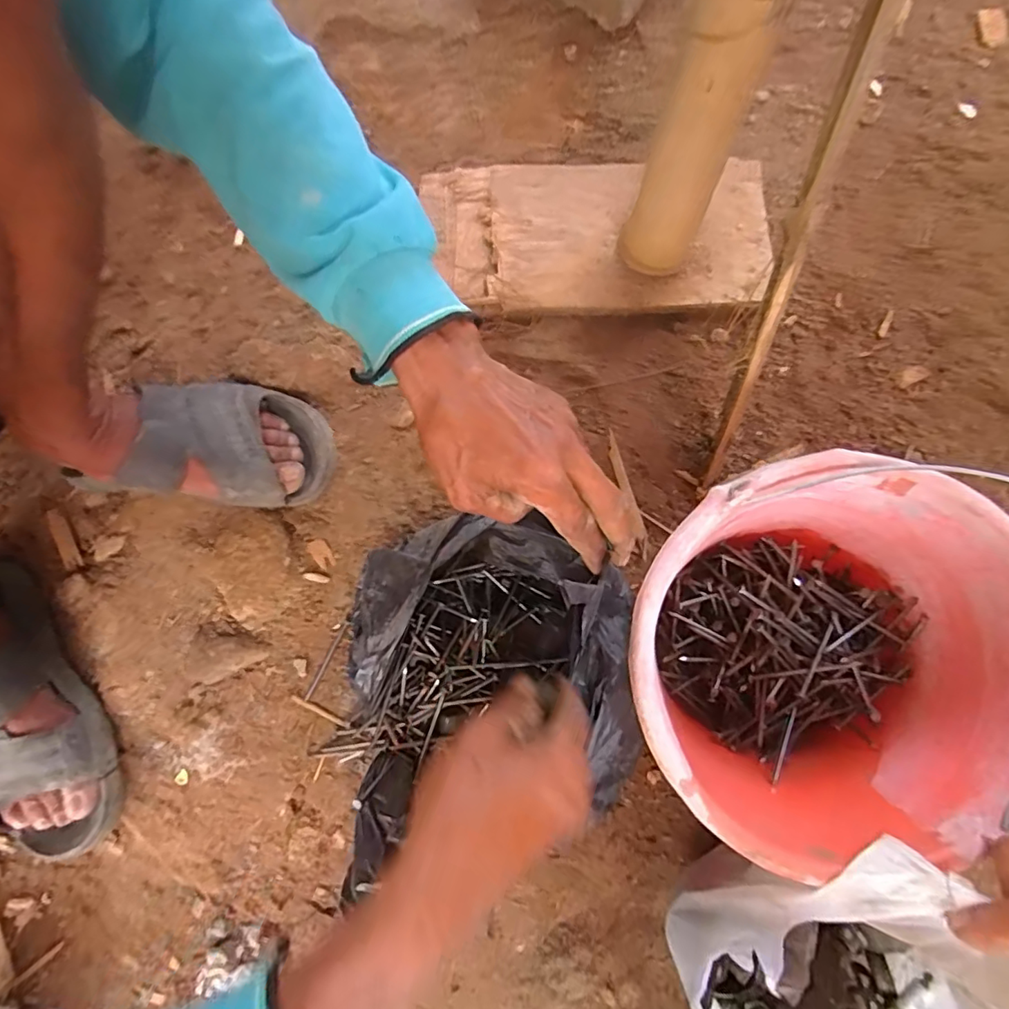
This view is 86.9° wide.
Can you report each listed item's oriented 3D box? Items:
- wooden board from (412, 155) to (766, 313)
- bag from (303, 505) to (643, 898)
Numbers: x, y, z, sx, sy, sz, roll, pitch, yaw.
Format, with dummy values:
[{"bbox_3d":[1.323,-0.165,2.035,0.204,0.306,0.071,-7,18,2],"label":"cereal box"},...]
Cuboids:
[{"bbox_3d":[0.092,-0.271,0.536,0.327,0.023,0.169,-3,78,1],"label":"wooden board"},{"bbox_3d":[-0.020,0.131,0.384,0.228,0.156,0.222,6,78,3],"label":"bag"}]

